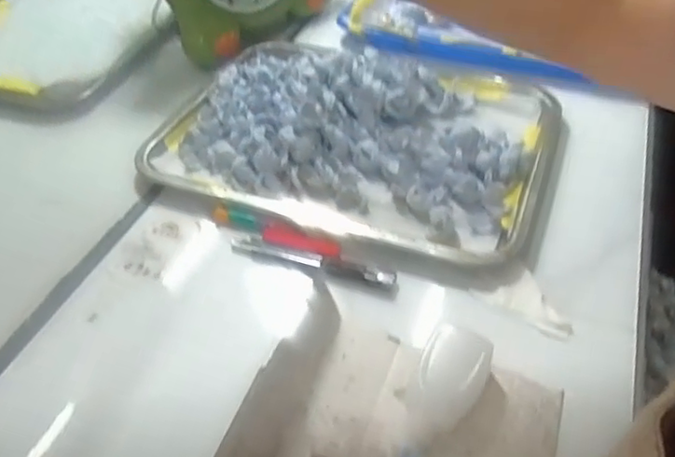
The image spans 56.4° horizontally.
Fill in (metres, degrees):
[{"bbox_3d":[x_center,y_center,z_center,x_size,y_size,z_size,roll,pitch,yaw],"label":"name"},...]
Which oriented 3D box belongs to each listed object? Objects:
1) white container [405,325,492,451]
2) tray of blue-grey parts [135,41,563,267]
[{"bbox_3d":[0.067,0.095,0.397,0.047,0.032,0.070,20,48,21],"label":"white container"},{"bbox_3d":[0.021,-0.102,0.586,0.347,0.044,0.266,16,47,17],"label":"tray of blue-grey parts"}]

